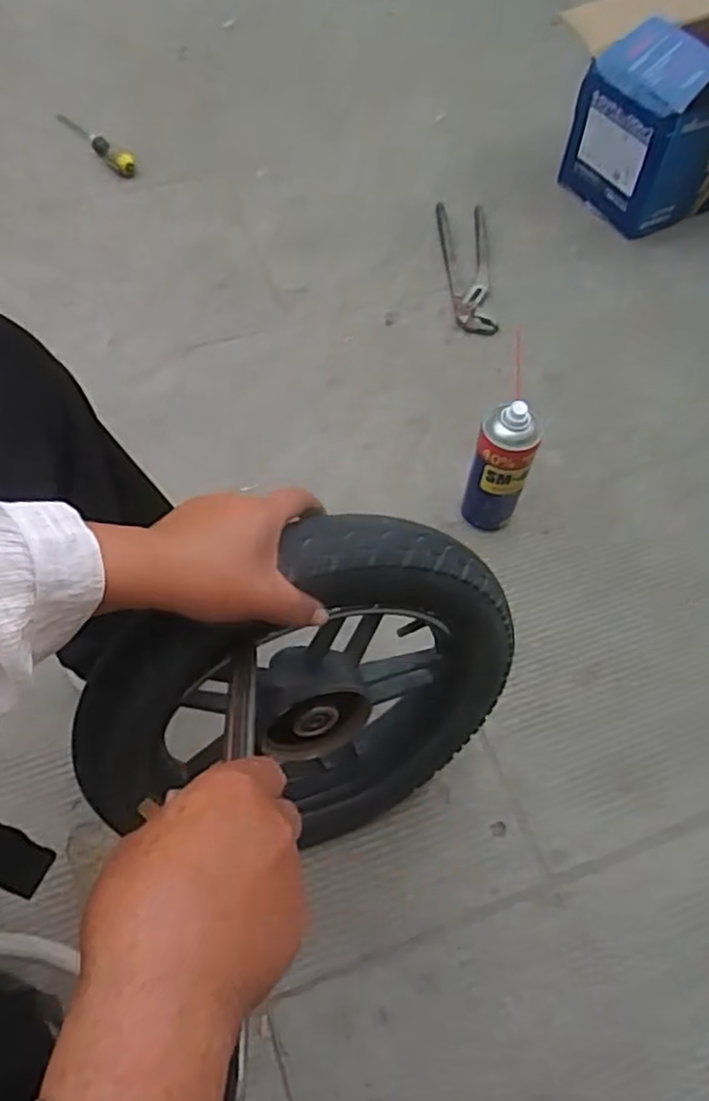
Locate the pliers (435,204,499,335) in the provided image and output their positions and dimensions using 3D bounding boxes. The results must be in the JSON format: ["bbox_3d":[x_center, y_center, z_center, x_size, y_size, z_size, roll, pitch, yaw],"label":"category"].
[{"bbox_3d":[0.178,-0.446,1.132,0.073,0.015,0.292,-1,58,-3],"label":"pliers"}]

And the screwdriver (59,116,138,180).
[{"bbox_3d":[-0.451,-0.712,1.270,0.038,0.026,0.218,-38,67,-23],"label":"screwdriver"}]

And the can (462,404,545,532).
[{"bbox_3d":[0.162,-0.087,0.818,0.065,0.181,0.059,11,58,4],"label":"can"}]

